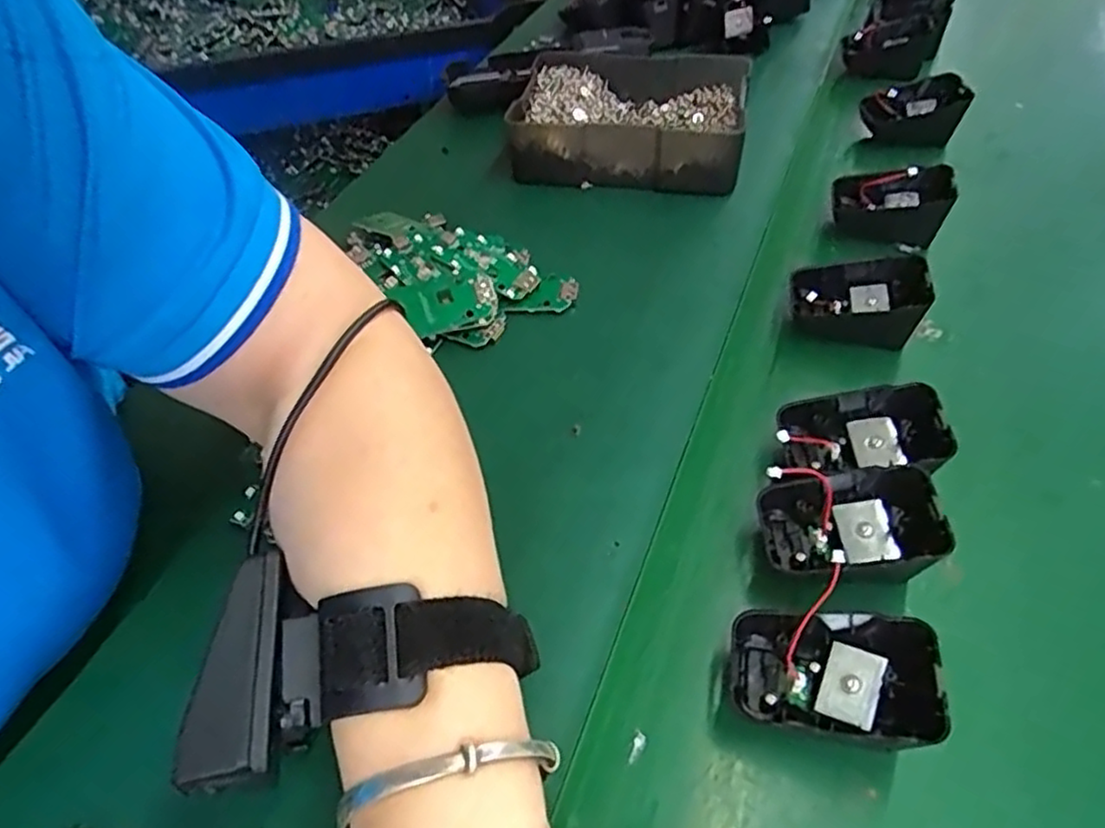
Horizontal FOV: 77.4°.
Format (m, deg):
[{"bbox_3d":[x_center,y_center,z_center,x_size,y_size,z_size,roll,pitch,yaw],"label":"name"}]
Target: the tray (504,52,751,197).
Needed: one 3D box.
[{"bbox_3d":[0.058,-0.219,0.504,0.159,0.045,0.135,11,54,8],"label":"tray"}]

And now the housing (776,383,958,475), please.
[{"bbox_3d":[0.143,0.009,0.322,0.070,0.035,0.046,13,52,14],"label":"housing"}]

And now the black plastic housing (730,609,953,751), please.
[{"bbox_3d":[0.102,0.098,0.256,0.064,0.044,0.046,16,53,10],"label":"black plastic housing"}]

